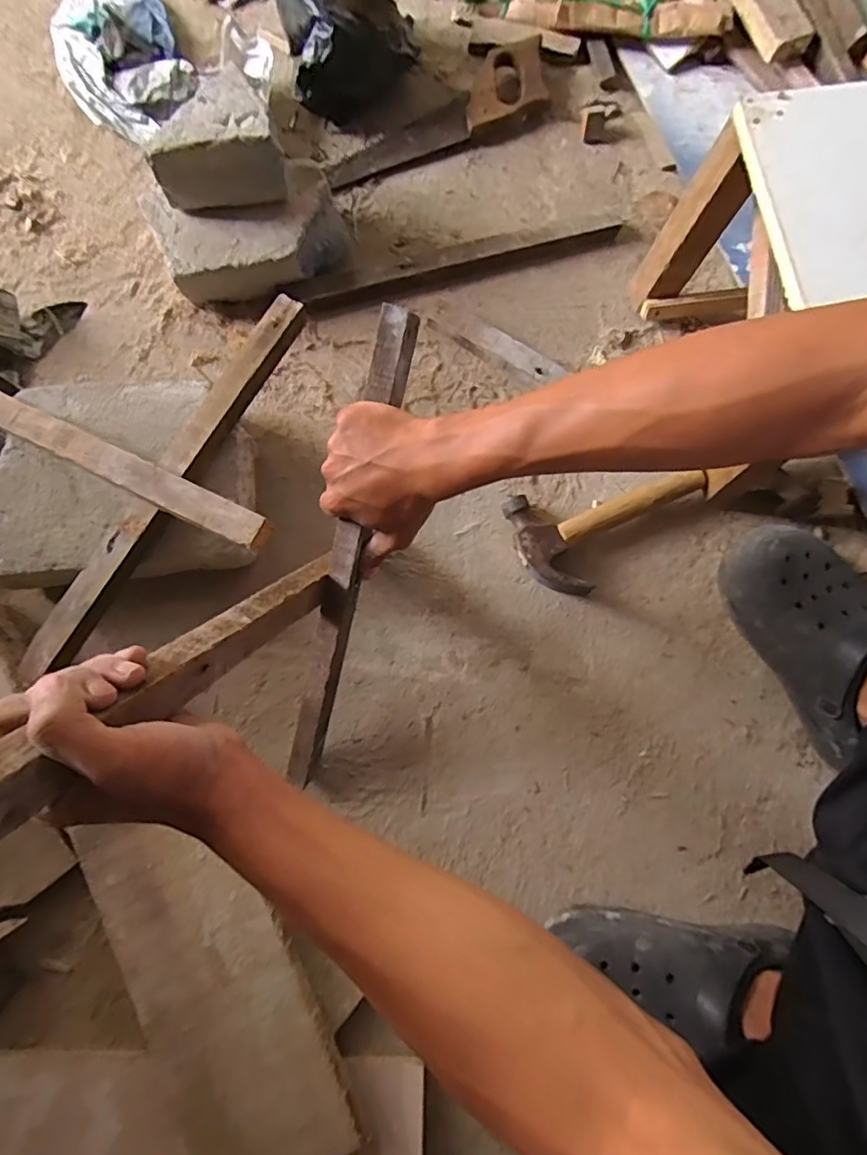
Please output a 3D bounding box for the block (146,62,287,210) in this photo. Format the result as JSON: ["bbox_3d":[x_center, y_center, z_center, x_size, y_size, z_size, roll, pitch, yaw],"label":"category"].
[{"bbox_3d":[-0.229,-0.462,0.592,0.133,0.082,0.097,-9,78,-2],"label":"block"}]

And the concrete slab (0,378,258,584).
[{"bbox_3d":[-0.321,-0.101,0.586,0.253,0.077,0.207,-3,78,-1],"label":"concrete slab"}]

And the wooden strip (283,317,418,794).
[{"bbox_3d":[-0.076,-0.003,0.468,0.026,0.021,0.417,16,109,3],"label":"wooden strip"}]

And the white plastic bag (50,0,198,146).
[{"bbox_3d":[-0.415,-0.696,0.716,0.150,0.055,0.269,-24,79,-5],"label":"white plastic bag"}]

